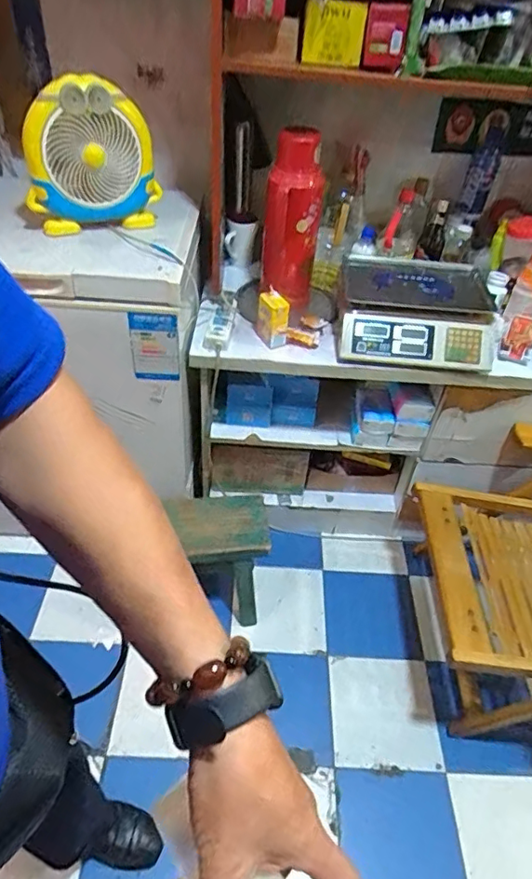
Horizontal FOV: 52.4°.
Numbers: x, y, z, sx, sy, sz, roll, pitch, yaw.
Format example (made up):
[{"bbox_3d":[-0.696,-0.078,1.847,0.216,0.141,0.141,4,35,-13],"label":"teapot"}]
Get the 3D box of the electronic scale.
[{"bbox_3d":[0.355,-0.309,1.273,0.373,0.112,0.315,5,44,-1],"label":"electronic scale"}]

